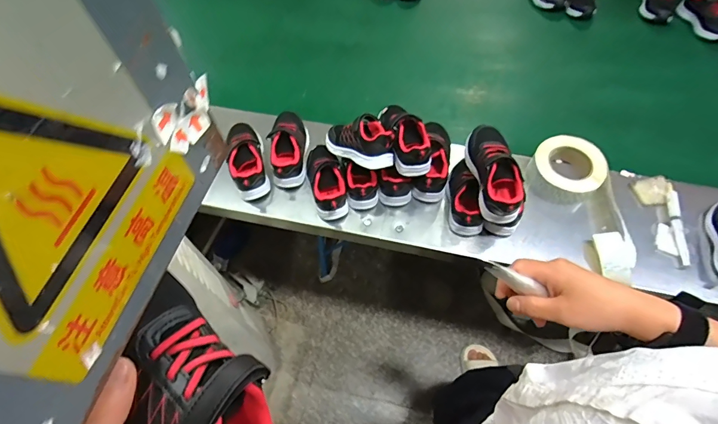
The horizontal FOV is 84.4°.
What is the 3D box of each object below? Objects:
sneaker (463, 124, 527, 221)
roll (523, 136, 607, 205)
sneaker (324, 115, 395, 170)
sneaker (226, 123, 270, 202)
[{"bbox_3d":[0.221,-0.071,0.646,0.061,0.072,0.168,-7,61,-3],"label":"sneaker"},{"bbox_3d":[0.385,-0.081,0.733,0.117,0.058,0.120,0,61,1],"label":"roll"},{"bbox_3d":[0.004,-0.130,0.692,0.142,0.081,0.060,30,23,34],"label":"sneaker"},{"bbox_3d":[-0.214,-0.110,0.763,0.066,0.066,0.170,-12,62,-6],"label":"sneaker"}]

